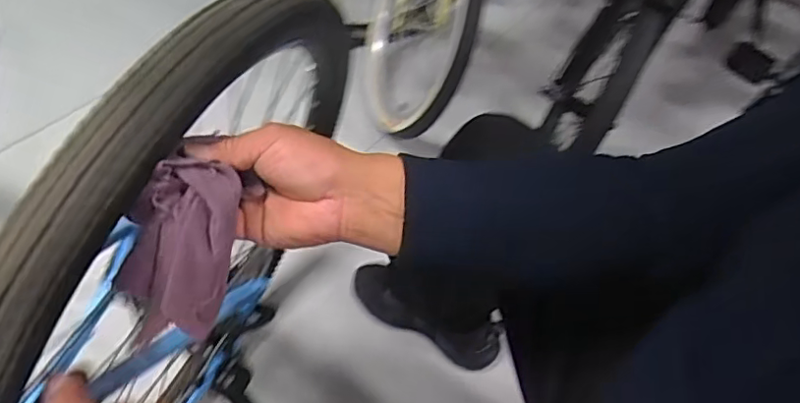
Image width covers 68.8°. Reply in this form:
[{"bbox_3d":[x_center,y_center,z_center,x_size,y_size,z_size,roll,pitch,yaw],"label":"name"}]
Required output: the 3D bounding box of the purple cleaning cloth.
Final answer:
[{"bbox_3d":[-0.145,0.023,0.389,0.076,0.081,0.092,5,49,0],"label":"purple cleaning cloth"}]

